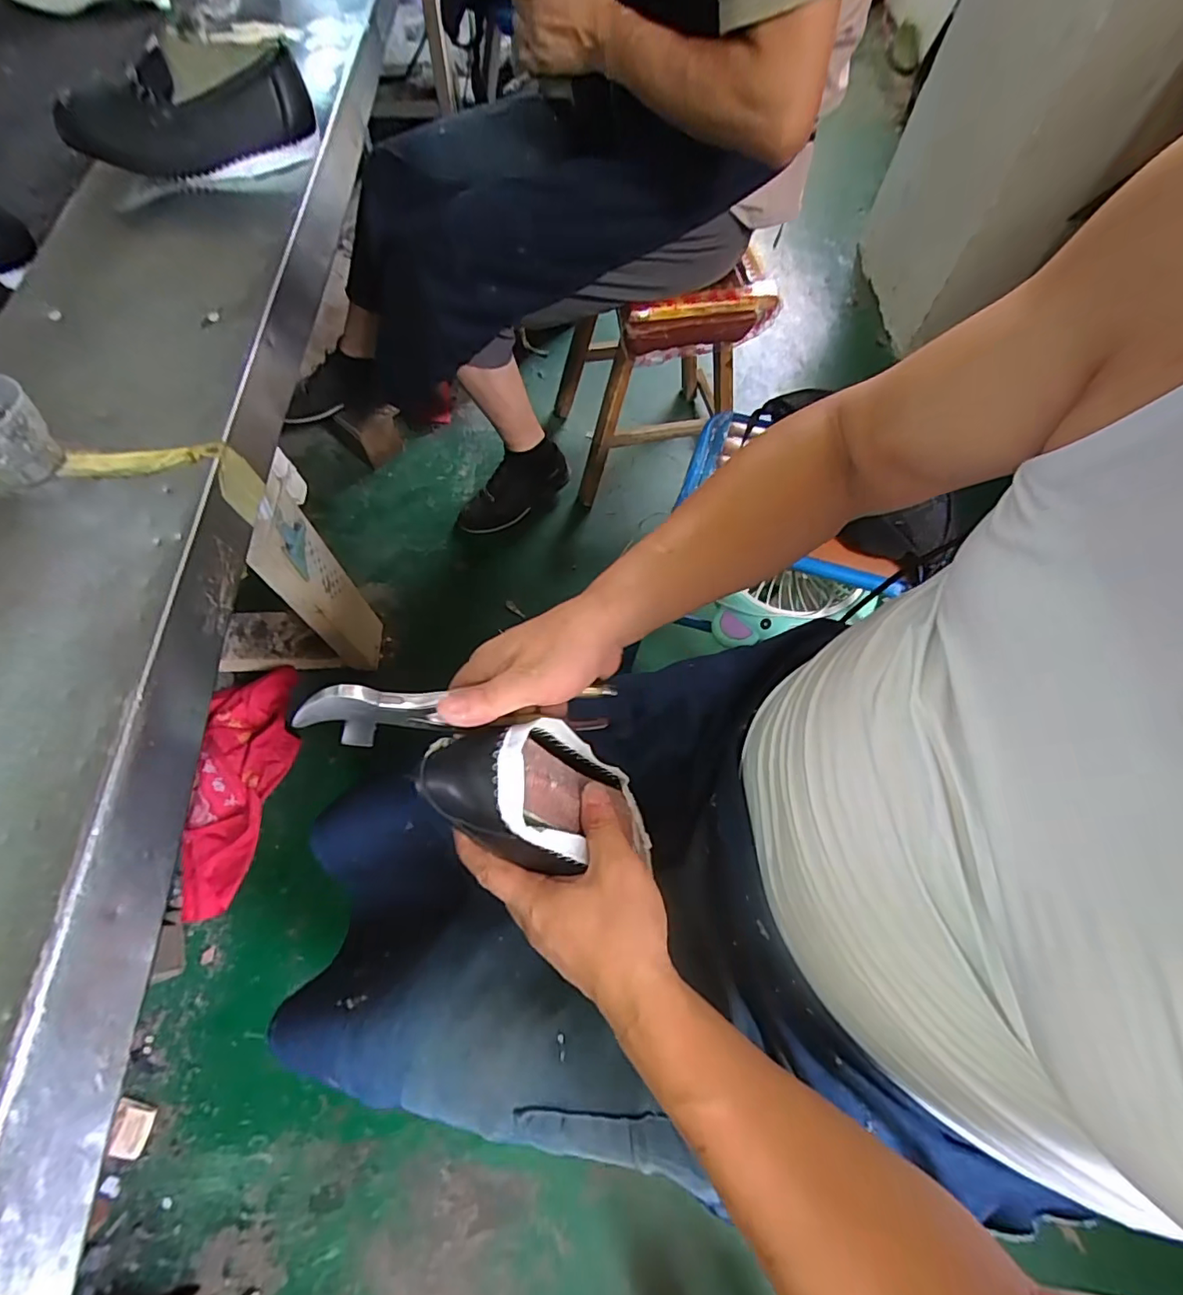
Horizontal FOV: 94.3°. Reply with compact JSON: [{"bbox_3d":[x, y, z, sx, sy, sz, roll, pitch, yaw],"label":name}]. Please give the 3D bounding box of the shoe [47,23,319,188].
[{"bbox_3d":[-0.384,-0.506,0.518,0.222,0.083,0.065,-16,68,-8],"label":"shoe"}]

